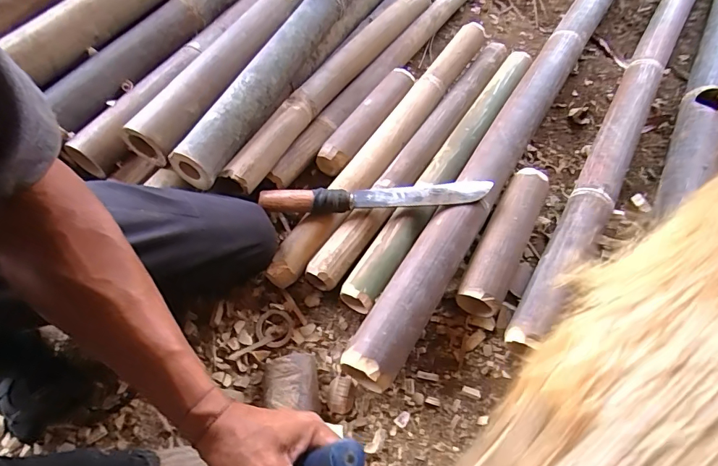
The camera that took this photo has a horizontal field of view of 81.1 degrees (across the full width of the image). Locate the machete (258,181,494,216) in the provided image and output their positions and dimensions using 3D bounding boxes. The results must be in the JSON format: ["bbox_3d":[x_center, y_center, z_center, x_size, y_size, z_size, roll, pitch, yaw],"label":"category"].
[{"bbox_3d":[0.026,-0.053,0.641,0.343,0.032,0.043,-2,60,-3],"label":"machete"}]

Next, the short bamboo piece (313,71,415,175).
[{"bbox_3d":[0.020,-0.208,0.757,0.056,0.044,0.260,31,64,15],"label":"short bamboo piece"}]

